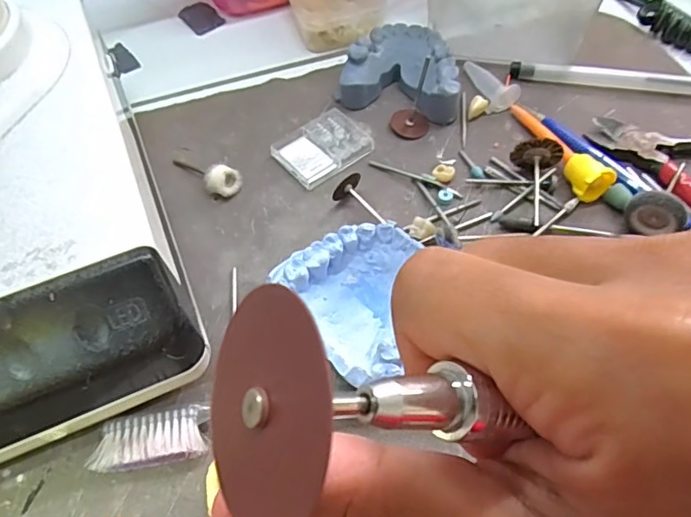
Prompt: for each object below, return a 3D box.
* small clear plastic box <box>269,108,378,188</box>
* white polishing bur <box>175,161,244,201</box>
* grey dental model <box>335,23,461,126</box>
[{"bbox_3d":[-0.012,-0.059,0.285,0.045,0.008,0.037,-37,63,-20],"label":"small clear plastic box"},{"bbox_3d":[-0.072,-0.044,0.279,0.044,0.013,0.016,23,61,34],"label":"white polishing bur"},{"bbox_3d":[0.035,-0.105,0.302,0.064,0.023,0.054,18,60,13],"label":"grey dental model"}]

